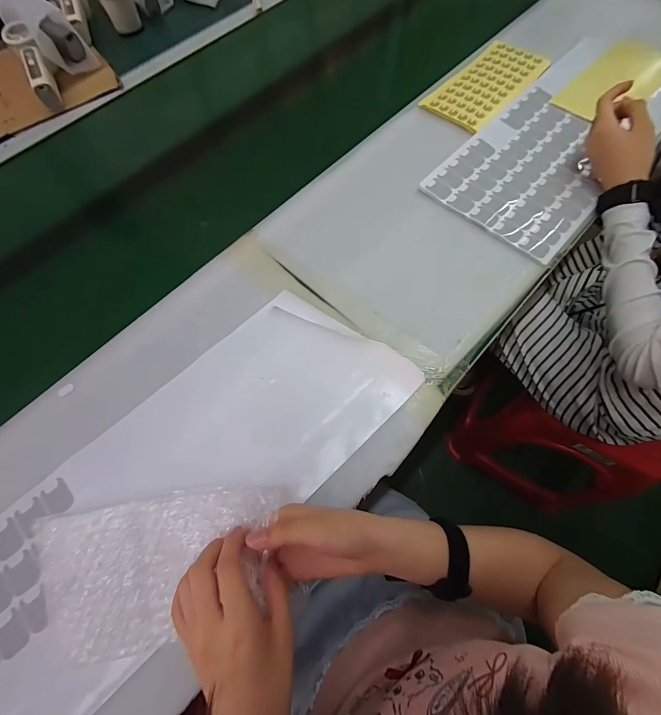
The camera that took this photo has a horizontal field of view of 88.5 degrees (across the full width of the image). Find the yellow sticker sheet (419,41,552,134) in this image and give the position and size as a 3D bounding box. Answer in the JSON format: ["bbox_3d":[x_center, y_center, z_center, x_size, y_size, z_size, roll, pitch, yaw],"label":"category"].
[{"bbox_3d":[0.255,-0.446,0.551,0.108,0.007,0.227,41,74,16],"label":"yellow sticker sheet"}]

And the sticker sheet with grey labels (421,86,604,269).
[{"bbox_3d":[0.290,-0.270,0.480,0.197,0.007,0.276,40,74,16],"label":"sticker sheet with grey labels"}]

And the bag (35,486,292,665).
[{"bbox_3d":[-0.135,0.176,0.289,0.202,0.038,0.114,-12,68,-3],"label":"bag"}]

